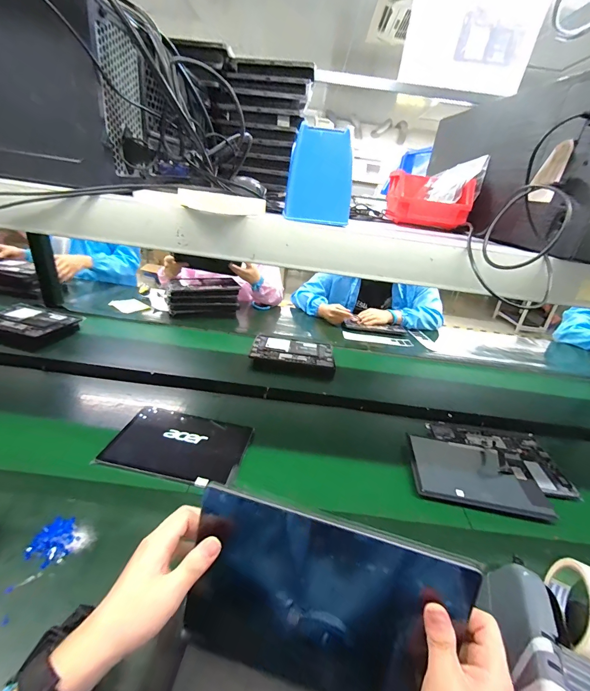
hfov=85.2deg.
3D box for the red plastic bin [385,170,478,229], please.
[{"bbox_3d":[0.206,-0.231,0.518,0.111,0.063,0.131,9,27,3],"label":"red plastic bin"}]

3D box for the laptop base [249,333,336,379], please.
[{"bbox_3d":[-0.004,0.026,1.015,0.257,0.029,0.160,8,26,2],"label":"laptop base"}]

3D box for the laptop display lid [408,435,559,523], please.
[{"bbox_3d":[0.354,0.256,0.648,0.224,0.019,0.157,11,27,7],"label":"laptop display lid"}]

